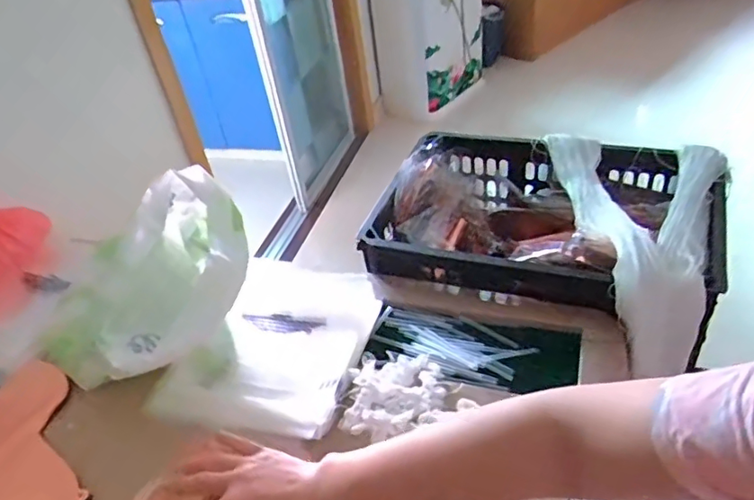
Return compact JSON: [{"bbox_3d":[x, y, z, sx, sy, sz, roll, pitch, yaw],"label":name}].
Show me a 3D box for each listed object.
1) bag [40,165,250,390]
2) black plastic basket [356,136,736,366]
[{"bbox_3d":[-0.246,0.038,0.675,0.162,0.124,0.265,10,57,20],"label":"bag"},{"bbox_3d":[0.238,-0.036,0.819,0.438,0.127,0.317,12,43,25],"label":"black plastic basket"}]

